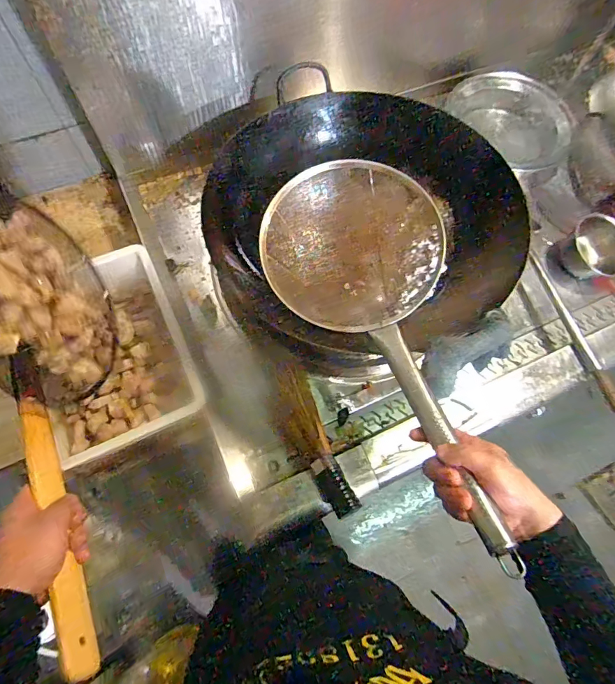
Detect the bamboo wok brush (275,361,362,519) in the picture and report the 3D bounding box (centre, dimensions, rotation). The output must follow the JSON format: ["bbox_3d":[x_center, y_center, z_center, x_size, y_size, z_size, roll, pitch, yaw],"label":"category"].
[{"bbox_3d":[0.000,0.160,0.684,0.072,0.051,0.257,-21,70,-9],"label":"bamboo wok brush"}]

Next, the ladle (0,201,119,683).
[{"bbox_3d":[-0.313,0.070,0.516,0.097,0.208,0.582,-19,60,-8],"label":"ladle"}]

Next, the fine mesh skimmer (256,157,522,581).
[{"bbox_3d":[0.110,-0.018,0.572,0.254,0.132,0.564,-16,58,-7],"label":"fine mesh skimmer"}]

